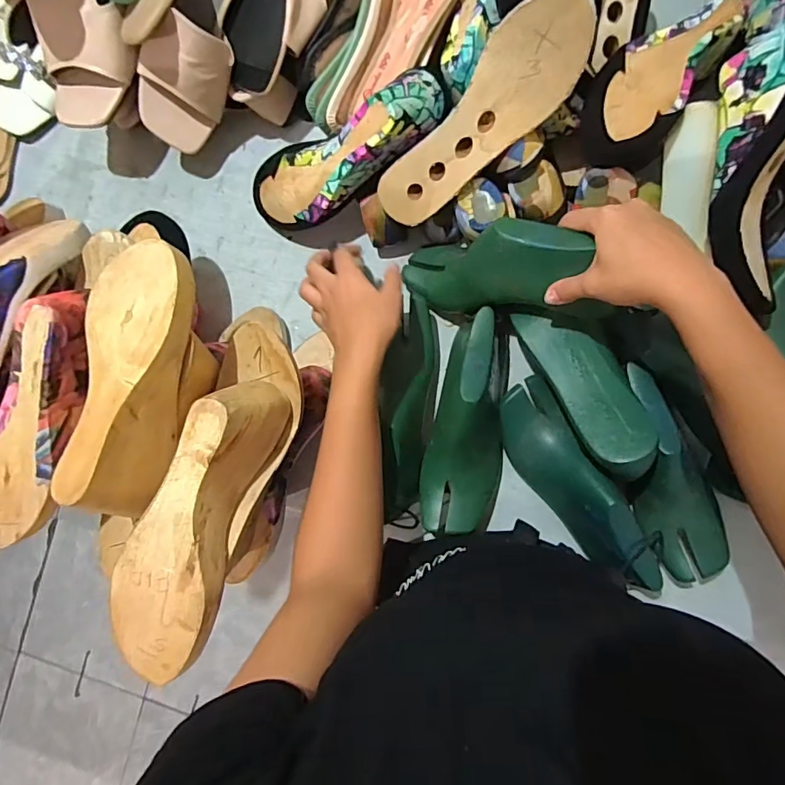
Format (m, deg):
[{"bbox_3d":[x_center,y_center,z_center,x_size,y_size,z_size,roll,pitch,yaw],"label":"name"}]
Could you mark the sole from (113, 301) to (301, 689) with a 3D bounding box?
[{"bbox_3d":[-0.151,0.066,0.396,0.087,0.094,0.299,12,66,8],"label":"sole"}]

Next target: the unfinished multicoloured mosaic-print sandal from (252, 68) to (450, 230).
[{"bbox_3d":[-0.055,-0.238,0.505,0.226,0.081,0.076,-20,84,28],"label":"unfinished multicoloured mosaic-print sandal"}]

